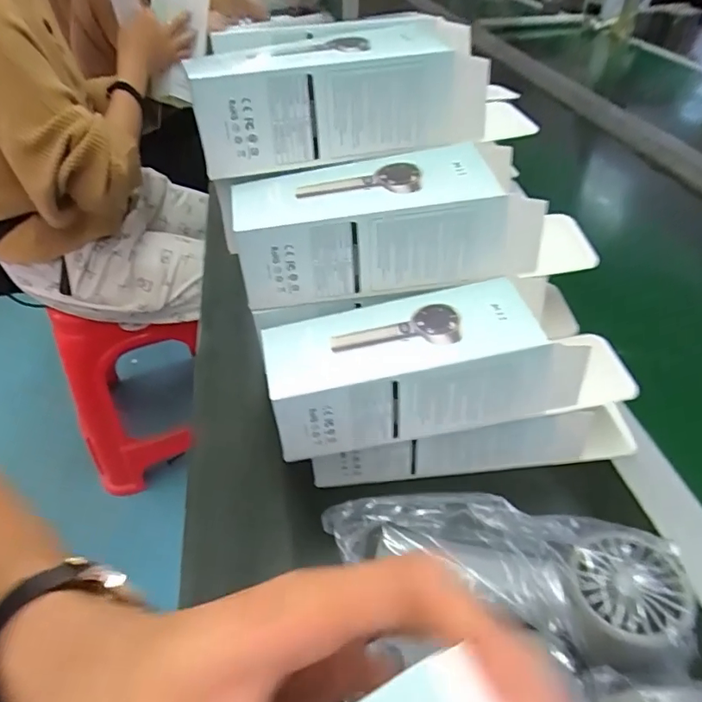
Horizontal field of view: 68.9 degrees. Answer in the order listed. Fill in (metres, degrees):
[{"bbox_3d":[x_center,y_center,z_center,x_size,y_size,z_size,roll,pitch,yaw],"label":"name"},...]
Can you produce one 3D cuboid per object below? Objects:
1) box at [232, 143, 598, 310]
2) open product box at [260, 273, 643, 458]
[{"bbox_3d":[0.027,-0.082,0.332,0.199,0.065,0.086,-6,43,-6],"label":"box"},{"bbox_3d":[0.064,0.005,0.323,0.228,0.063,0.072,-6,43,-7],"label":"open product box"}]

